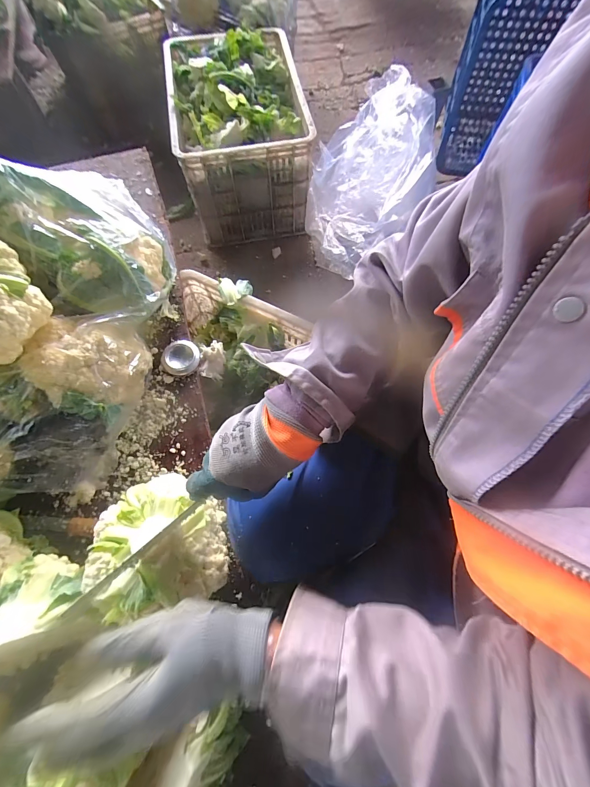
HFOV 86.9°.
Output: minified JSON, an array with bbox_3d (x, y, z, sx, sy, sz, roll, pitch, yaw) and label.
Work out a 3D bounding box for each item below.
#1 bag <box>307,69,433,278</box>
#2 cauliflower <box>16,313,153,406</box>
[{"bbox_3d":[0.194,-0.566,0.857,0.300,0.301,0.451,-12,72,-4],"label":"bag"},{"bbox_3d":[-0.298,-0.039,0.460,0.130,0.111,0.124,0,71,0],"label":"cauliflower"}]

